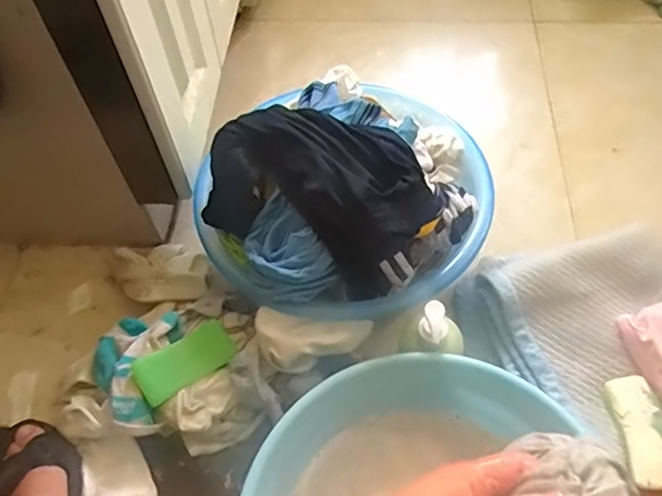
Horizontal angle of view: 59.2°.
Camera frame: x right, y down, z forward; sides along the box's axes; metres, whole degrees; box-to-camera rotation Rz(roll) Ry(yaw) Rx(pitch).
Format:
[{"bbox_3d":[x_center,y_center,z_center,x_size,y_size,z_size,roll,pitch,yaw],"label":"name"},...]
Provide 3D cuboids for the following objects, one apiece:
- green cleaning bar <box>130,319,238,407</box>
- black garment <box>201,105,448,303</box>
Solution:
[{"bbox_3d":[-0.164,0.126,0.656,0.110,0.026,0.056,-34,61,-17],"label":"green cleaning bar"},{"bbox_3d":[-0.015,-0.065,0.654,0.251,0.122,0.174,25,62,18],"label":"black garment"}]

